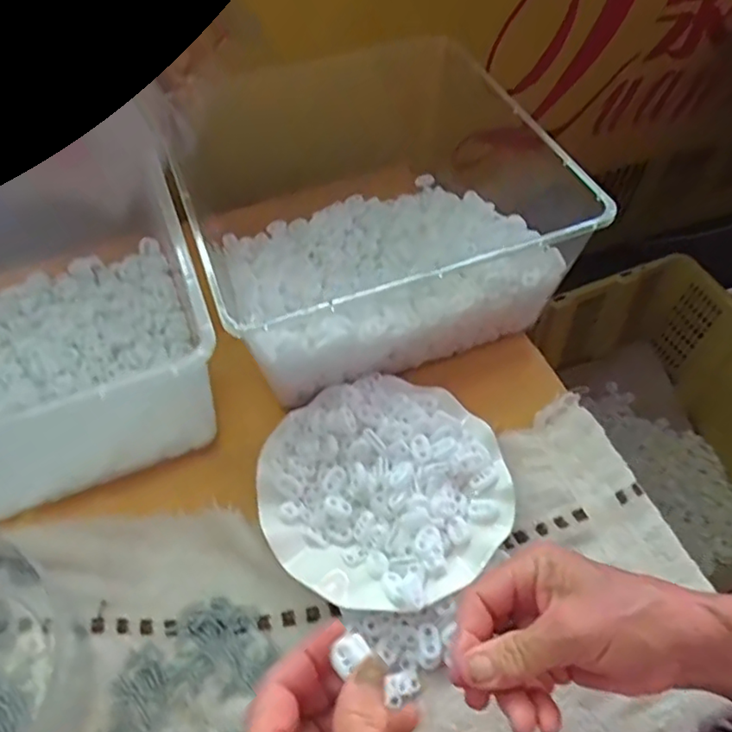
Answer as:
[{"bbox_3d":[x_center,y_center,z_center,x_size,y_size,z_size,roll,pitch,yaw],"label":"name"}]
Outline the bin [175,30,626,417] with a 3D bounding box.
[{"bbox_3d":[0.001,-0.137,0.566,0.296,0.174,0.319,-15,57,-9],"label":"bin"}]

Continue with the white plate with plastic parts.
[{"bbox_3d":[0.013,0.087,0.449,0.179,0.026,0.179,-1,56,1],"label":"white plate with plastic parts"}]

